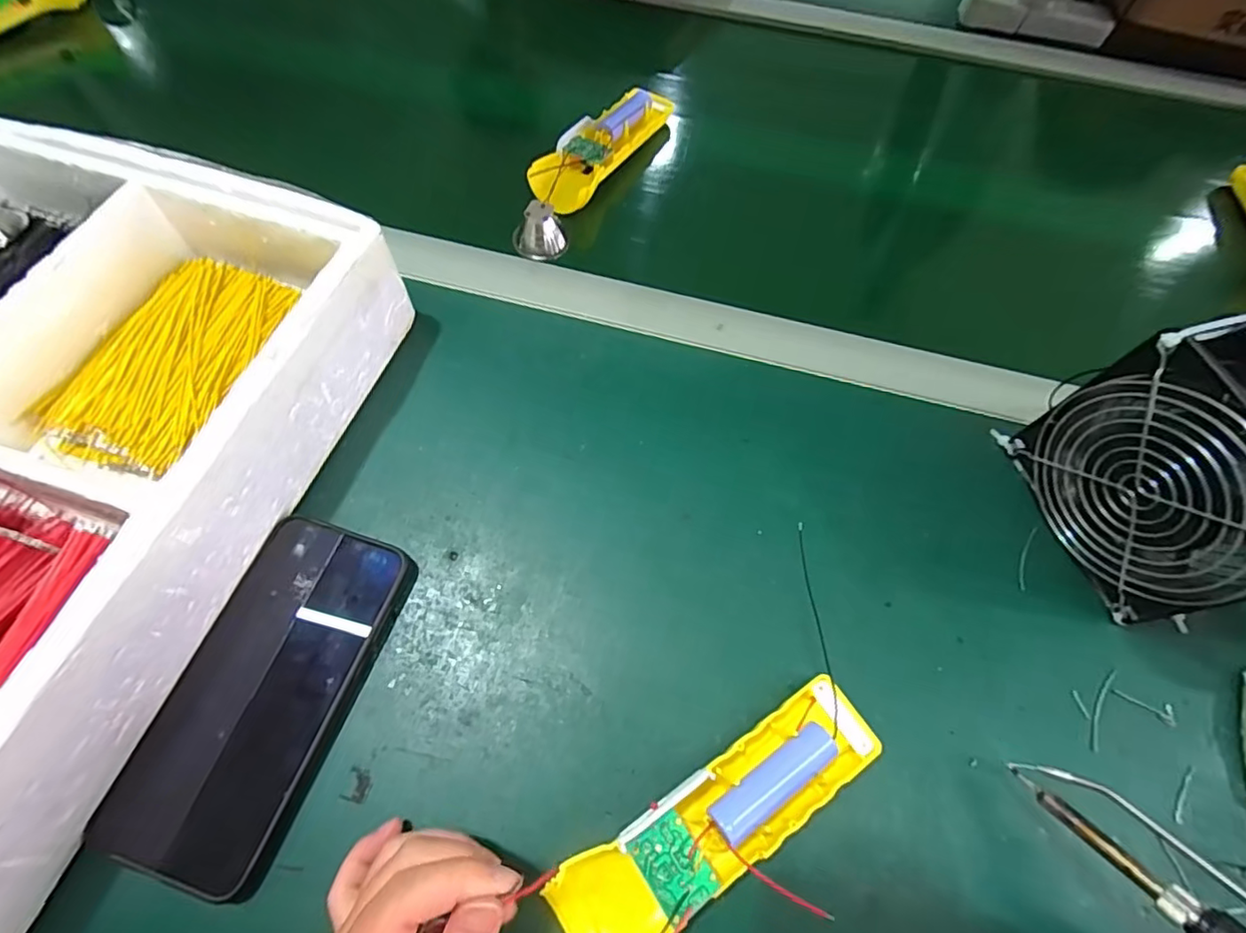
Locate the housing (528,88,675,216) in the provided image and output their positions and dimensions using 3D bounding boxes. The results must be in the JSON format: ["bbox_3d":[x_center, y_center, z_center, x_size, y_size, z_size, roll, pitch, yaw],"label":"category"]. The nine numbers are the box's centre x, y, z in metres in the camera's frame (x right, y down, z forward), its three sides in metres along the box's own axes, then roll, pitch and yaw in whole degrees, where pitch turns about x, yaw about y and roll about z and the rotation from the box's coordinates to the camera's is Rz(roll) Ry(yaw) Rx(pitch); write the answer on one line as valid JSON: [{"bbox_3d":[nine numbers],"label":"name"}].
[{"bbox_3d":[-0.019,-0.269,0.463,0.052,0.019,0.164,28,66,10],"label":"housing"}]

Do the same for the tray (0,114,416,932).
[{"bbox_3d":[-0.348,-0.008,0.292,0.314,0.080,0.381,17,65,6],"label":"tray"}]

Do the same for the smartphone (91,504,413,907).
[{"bbox_3d":[-0.178,0.109,0.279,0.082,0.015,0.163,17,65,6],"label":"smartphone"}]

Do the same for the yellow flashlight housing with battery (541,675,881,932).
[{"bbox_3d":[0.046,0.161,0.256,0.164,0.030,0.047,-32,70,-17],"label":"yellow flashlight housing with battery"}]

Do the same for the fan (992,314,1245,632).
[{"bbox_3d":[0.284,0.011,0.287,0.047,0.121,0.127,-12,65,-8],"label":"fan"}]

